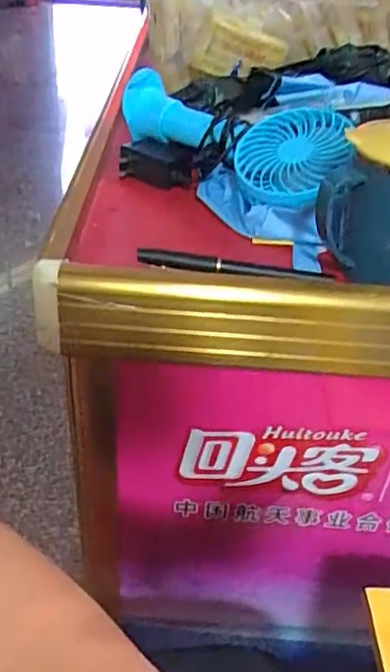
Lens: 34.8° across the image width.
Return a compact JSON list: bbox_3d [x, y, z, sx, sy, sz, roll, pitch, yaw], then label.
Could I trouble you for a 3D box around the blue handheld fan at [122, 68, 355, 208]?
[{"bbox_3d":[0.040,-0.183,0.553,0.222,0.054,0.086,33,46,32],"label":"blue handheld fan"}]

